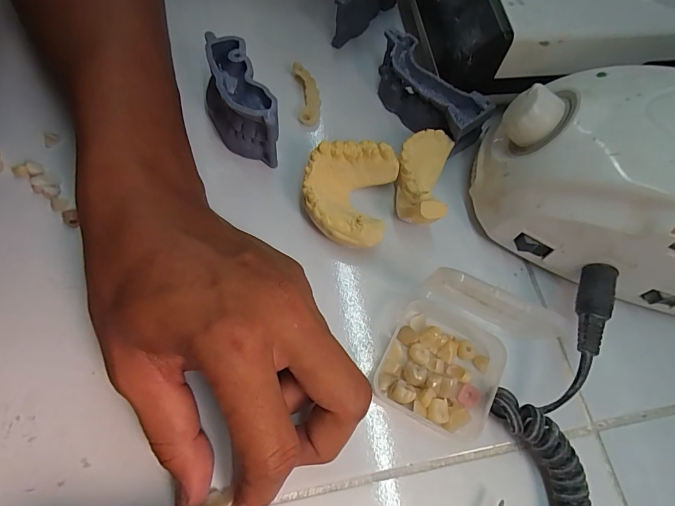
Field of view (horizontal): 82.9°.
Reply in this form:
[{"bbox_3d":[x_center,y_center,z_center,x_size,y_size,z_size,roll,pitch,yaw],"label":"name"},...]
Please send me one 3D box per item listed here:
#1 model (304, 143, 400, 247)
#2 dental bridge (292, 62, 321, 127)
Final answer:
[{"bbox_3d":[0.006,-0.035,0.225,0.049,0.031,0.061,15,68,2],"label":"model"},{"bbox_3d":[-0.020,-0.108,0.260,0.015,0.012,0.045,-6,69,-6],"label":"dental bridge"}]

